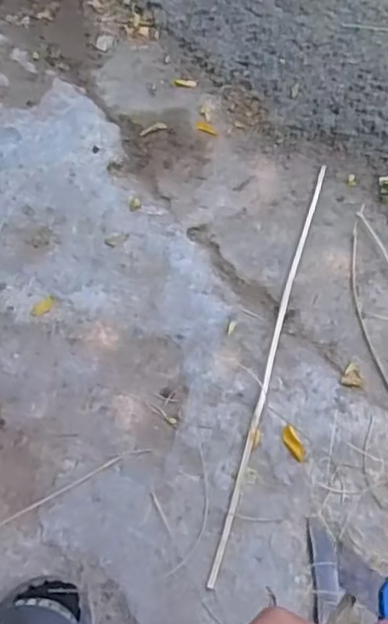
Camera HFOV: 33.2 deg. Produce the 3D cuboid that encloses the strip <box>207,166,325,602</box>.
[{"bbox_3d":[0.144,0.040,1.125,0.017,0.009,0.848,16,55,7],"label":"strip"}]

